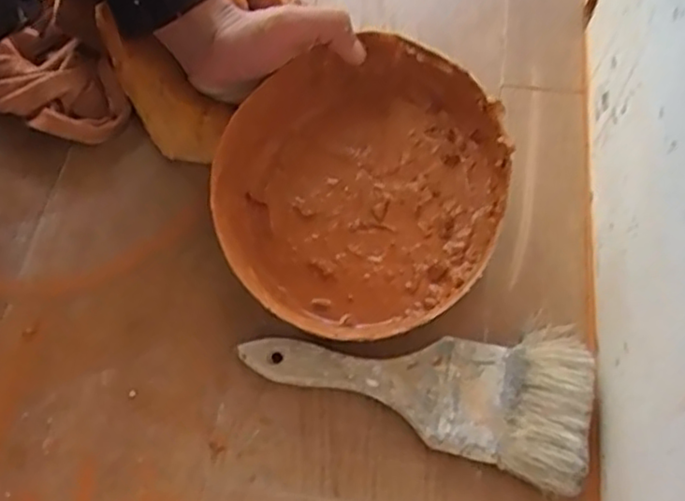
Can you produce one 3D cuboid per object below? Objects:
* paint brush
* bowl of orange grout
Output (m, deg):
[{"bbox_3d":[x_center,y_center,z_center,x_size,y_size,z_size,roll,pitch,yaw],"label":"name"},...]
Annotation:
[{"bbox_3d":[0.040,0.074,0.395,0.190,0.028,0.084,11,63,8],"label":"paint brush"},{"bbox_3d":[0.010,-0.040,0.431,0.180,0.070,0.180,-3,71,10],"label":"bowl of orange grout"}]

